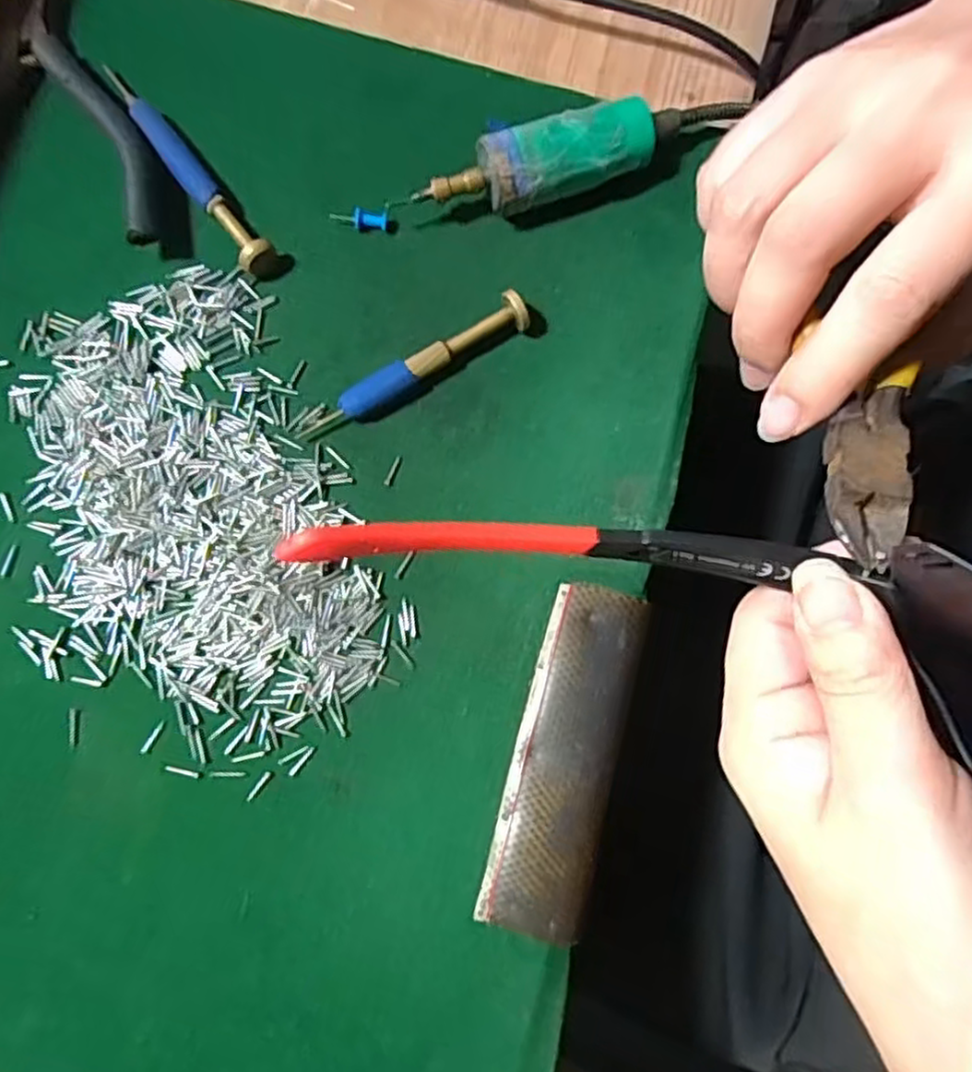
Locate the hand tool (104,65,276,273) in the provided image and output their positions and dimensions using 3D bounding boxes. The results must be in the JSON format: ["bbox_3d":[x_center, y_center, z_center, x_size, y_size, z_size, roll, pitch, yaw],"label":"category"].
[{"bbox_3d":[-0.120,-0.149,0.287,0.014,0.012,0.110,-36,82,-7],"label":"hand tool"}]

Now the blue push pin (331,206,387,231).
[{"bbox_3d":[-0.051,-0.126,0.288,0.023,0.006,0.006,5,80,-1],"label":"blue push pin"}]

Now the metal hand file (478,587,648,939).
[{"bbox_3d":[0.029,0.076,0.253,0.036,0.006,0.117,15,80,1],"label":"metal hand file"}]

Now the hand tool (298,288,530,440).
[{"bbox_3d":[-0.027,-0.063,0.273,0.095,0.015,0.011,-30,82,-6],"label":"hand tool"}]

